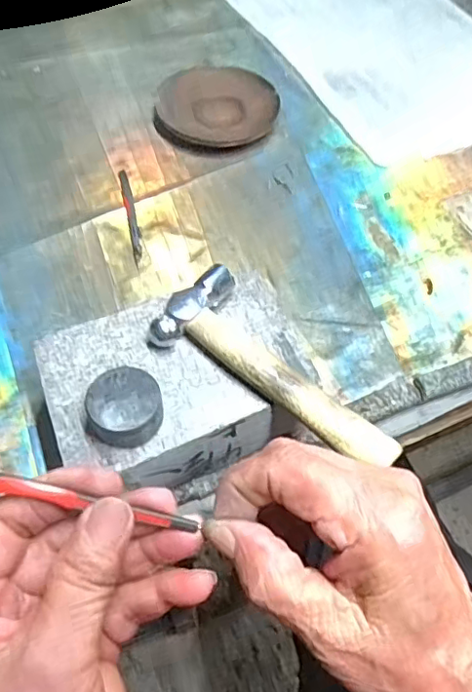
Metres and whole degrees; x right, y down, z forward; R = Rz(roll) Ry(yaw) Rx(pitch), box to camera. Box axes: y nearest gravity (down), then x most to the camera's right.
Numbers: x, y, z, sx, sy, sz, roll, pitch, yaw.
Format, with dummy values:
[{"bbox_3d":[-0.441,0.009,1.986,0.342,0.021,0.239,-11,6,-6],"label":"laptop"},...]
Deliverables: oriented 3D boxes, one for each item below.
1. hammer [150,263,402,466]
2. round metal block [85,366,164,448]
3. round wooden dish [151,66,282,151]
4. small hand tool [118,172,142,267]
[{"bbox_3d":[0.027,0.009,0.312,0.144,0.018,0.058,32,60,13],"label":"hammer"},{"bbox_3d":[-0.057,0.032,0.291,0.037,0.022,0.035,3,58,-5],"label":"round metal block"},{"bbox_3d":[-0.018,-0.223,0.520,0.111,0.019,0.093,3,58,-2],"label":"round wooden dish"},{"bbox_3d":[-0.085,-0.106,0.457,0.008,0.004,0.105,-10,59,-10],"label":"small hand tool"}]

